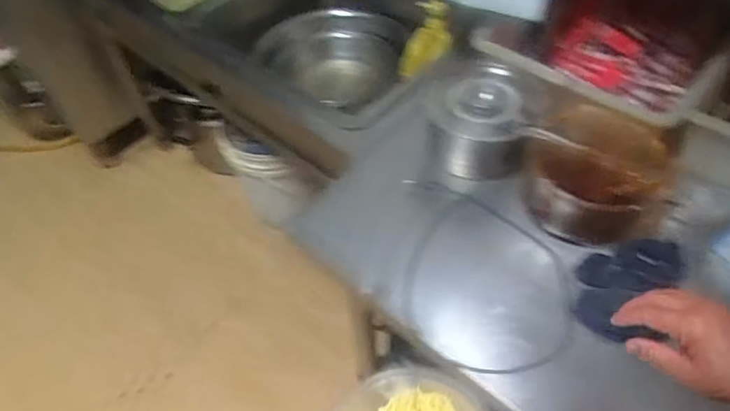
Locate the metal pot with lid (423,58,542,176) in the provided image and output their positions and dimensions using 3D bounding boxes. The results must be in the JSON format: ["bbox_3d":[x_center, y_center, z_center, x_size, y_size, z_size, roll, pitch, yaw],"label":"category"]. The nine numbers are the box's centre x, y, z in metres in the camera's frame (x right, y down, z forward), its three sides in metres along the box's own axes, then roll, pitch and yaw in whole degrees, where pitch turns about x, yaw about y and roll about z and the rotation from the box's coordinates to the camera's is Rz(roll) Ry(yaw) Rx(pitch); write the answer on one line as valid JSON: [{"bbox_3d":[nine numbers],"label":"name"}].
[{"bbox_3d":[0.176,-0.139,0.805,0.149,0.097,0.183,6,52,9],"label":"metal pot with lid"}]

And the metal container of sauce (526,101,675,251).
[{"bbox_3d":[0.311,-0.044,0.723,0.170,0.091,0.179,22,56,21],"label":"metal container of sauce"}]

